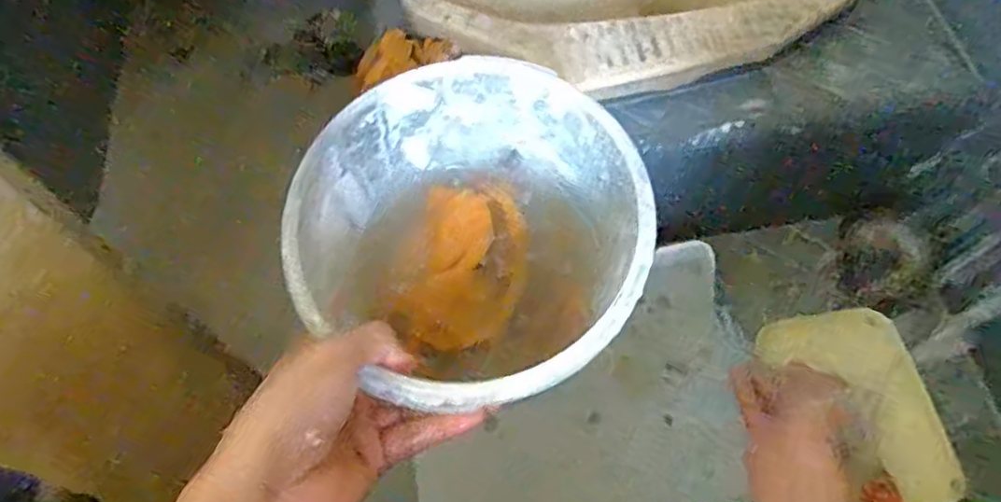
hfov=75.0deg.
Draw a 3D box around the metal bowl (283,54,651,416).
[{"bbox_3d":[-0.012,-0.002,0.418,0.202,0.124,0.188,-1,61,1],"label":"metal bowl"}]

